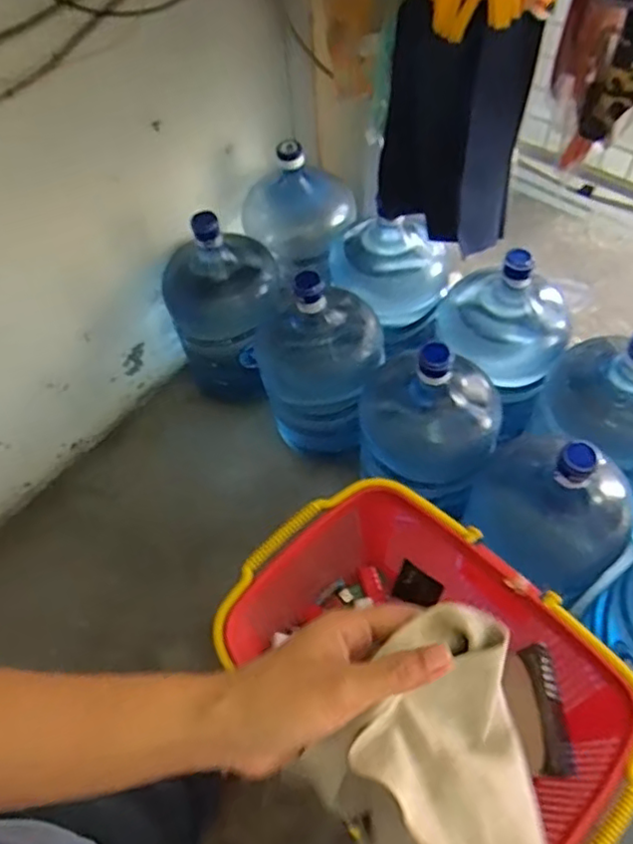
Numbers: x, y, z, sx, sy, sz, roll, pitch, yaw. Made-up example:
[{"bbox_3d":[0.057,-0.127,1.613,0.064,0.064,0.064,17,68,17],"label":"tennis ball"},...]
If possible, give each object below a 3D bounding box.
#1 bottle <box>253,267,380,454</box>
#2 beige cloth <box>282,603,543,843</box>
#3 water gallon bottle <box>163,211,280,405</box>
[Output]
[{"bbox_3d":[0.020,-0.136,1.378,0.247,0.453,0.260,-2,58,3],"label":"bottle"},{"bbox_3d":[0.076,0.206,0.334,0.132,0.076,0.166,-30,61,-14],"label":"beige cloth"},{"bbox_3d":[-0.235,-0.288,1.483,0.271,0.462,0.266,-2,58,4],"label":"water gallon bottle"}]

